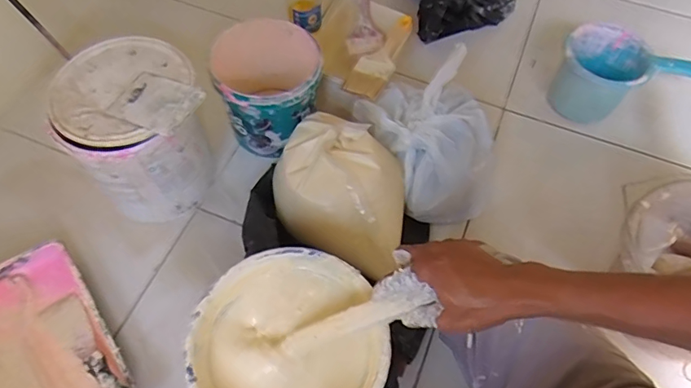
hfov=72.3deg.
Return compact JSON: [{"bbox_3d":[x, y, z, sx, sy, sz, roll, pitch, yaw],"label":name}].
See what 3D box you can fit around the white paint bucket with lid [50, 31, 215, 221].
[{"bbox_3d":[-0.288,-0.086,0.683,0.170,0.214,0.182,1,61,-2],"label":"white paint bucket with lid"}]

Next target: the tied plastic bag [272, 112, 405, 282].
[{"bbox_3d":[0.001,-0.011,0.679,0.209,0.122,0.174,27,63,14],"label":"tied plastic bag"}]

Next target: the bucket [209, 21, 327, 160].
[{"bbox_3d":[-0.119,-0.163,0.750,0.156,0.151,0.155,0,60,-1],"label":"bucket"}]

